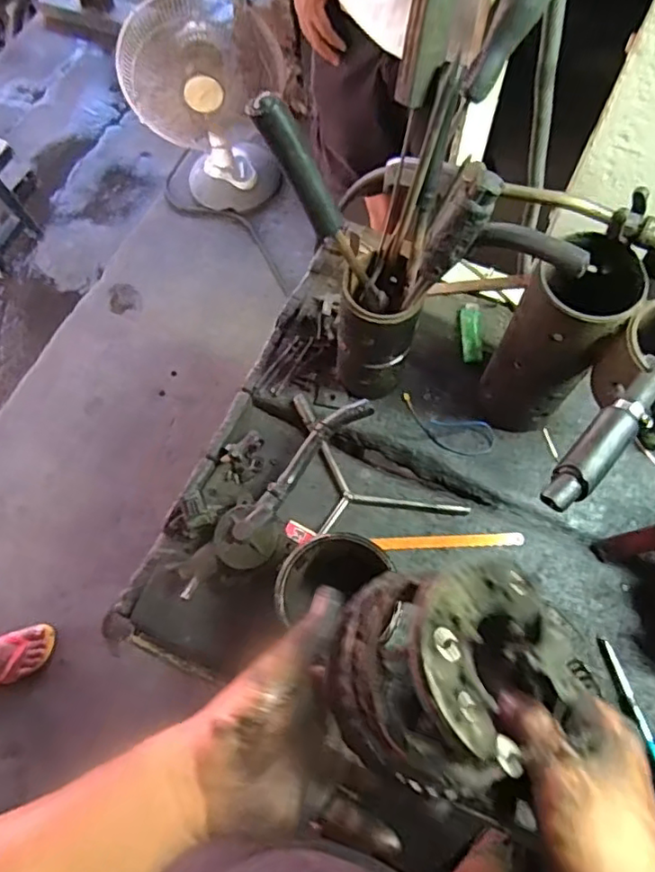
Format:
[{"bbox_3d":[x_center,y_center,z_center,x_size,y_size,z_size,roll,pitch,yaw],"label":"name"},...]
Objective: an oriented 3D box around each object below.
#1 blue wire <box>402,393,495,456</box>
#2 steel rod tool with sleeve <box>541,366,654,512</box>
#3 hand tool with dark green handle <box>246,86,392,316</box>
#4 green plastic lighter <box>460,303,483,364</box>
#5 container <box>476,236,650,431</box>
[{"bbox_3d":[0.132,-0.010,0.678,0.114,0.017,0.045,25,70,12],"label":"blue wire"},{"bbox_3d":[0.251,-0.051,0.447,0.028,0.029,0.275,40,73,16],"label":"steel rod tool with sleeve"},{"bbox_3d":[-0.001,-0.190,0.516,0.020,0.214,0.022,11,64,38],"label":"hand tool with dark green handle"},{"bbox_3d":[0.174,-0.125,0.723,0.023,0.011,0.077,0,67,2],"label":"green plastic lighter"},{"bbox_3d":[0.217,-0.090,0.578,0.083,0.194,0.100,30,71,13],"label":"container"}]

